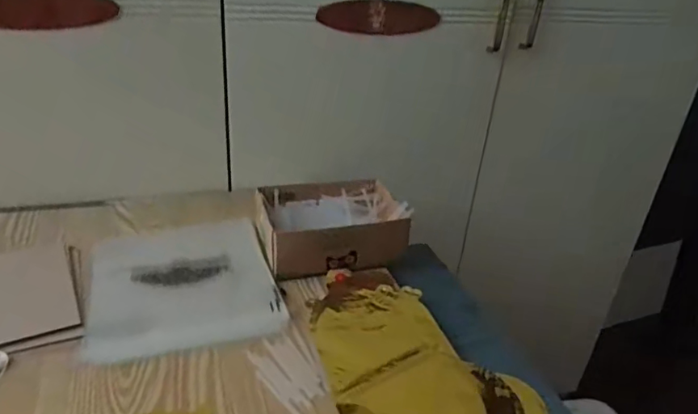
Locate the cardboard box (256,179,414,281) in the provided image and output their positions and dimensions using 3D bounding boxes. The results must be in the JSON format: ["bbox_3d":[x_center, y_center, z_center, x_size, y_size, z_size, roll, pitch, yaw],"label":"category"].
[{"bbox_3d":[-0.027,0.024,0.730,0.186,0.066,0.126,-6,32,-19],"label":"cardboard box"}]

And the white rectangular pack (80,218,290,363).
[{"bbox_3d":[-0.200,0.084,0.654,0.210,0.018,0.219,-5,31,-17],"label":"white rectangular pack"}]

